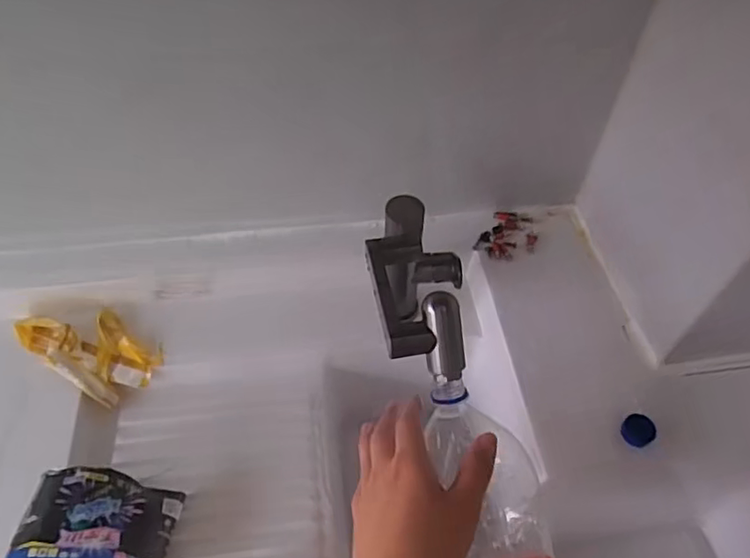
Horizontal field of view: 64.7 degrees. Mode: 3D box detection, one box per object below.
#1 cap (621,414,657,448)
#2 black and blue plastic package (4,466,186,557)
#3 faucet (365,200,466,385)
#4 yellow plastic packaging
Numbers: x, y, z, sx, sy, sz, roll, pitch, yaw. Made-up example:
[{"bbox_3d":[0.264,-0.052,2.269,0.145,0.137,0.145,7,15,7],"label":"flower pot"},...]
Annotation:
[{"bbox_3d":[0.251,0.144,0.563,0.029,0.012,0.029,1,53,-1],"label":"cap"},{"bbox_3d":[-0.249,0.227,0.535,0.122,0.068,0.090,4,53,2],"label":"black and blue plastic package"},{"bbox_3d":[0.043,0.004,0.545,0.091,0.109,0.201,0,32,-2],"label":"faucet"},{"bbox_3d":[-0.319,0.075,0.664,0.156,0.032,0.083,27,57,18],"label":"yellow plastic packaging"}]

